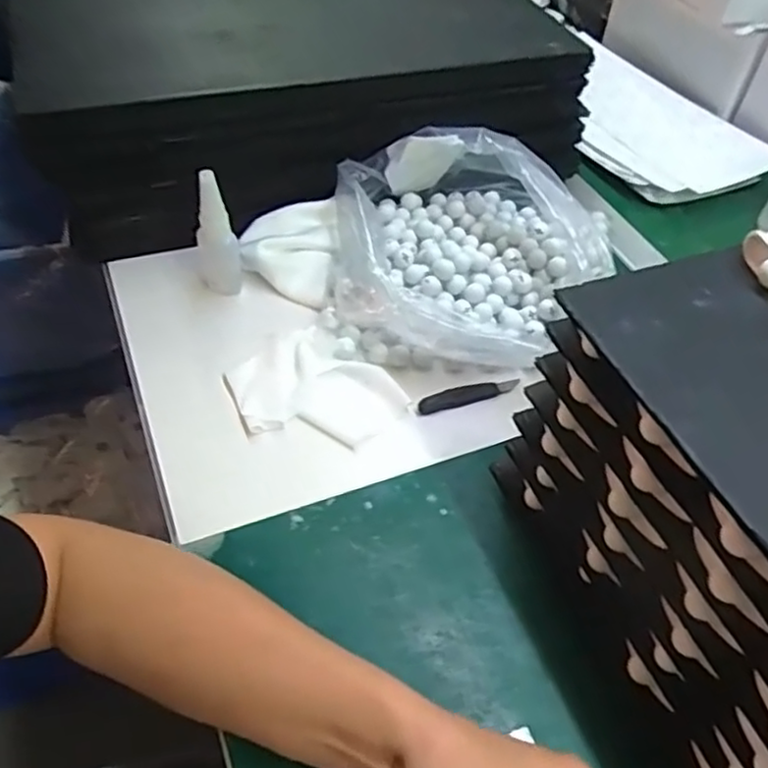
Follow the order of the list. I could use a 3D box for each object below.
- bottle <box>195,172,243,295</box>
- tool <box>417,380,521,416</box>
[{"bbox_3d":[-0.130,-0.116,0.534,0.028,0.108,0.032,-12,51,-15],"label":"bottle"},{"bbox_3d":[0.063,0.007,0.524,0.080,0.012,0.013,-16,52,-18],"label":"tool"}]

